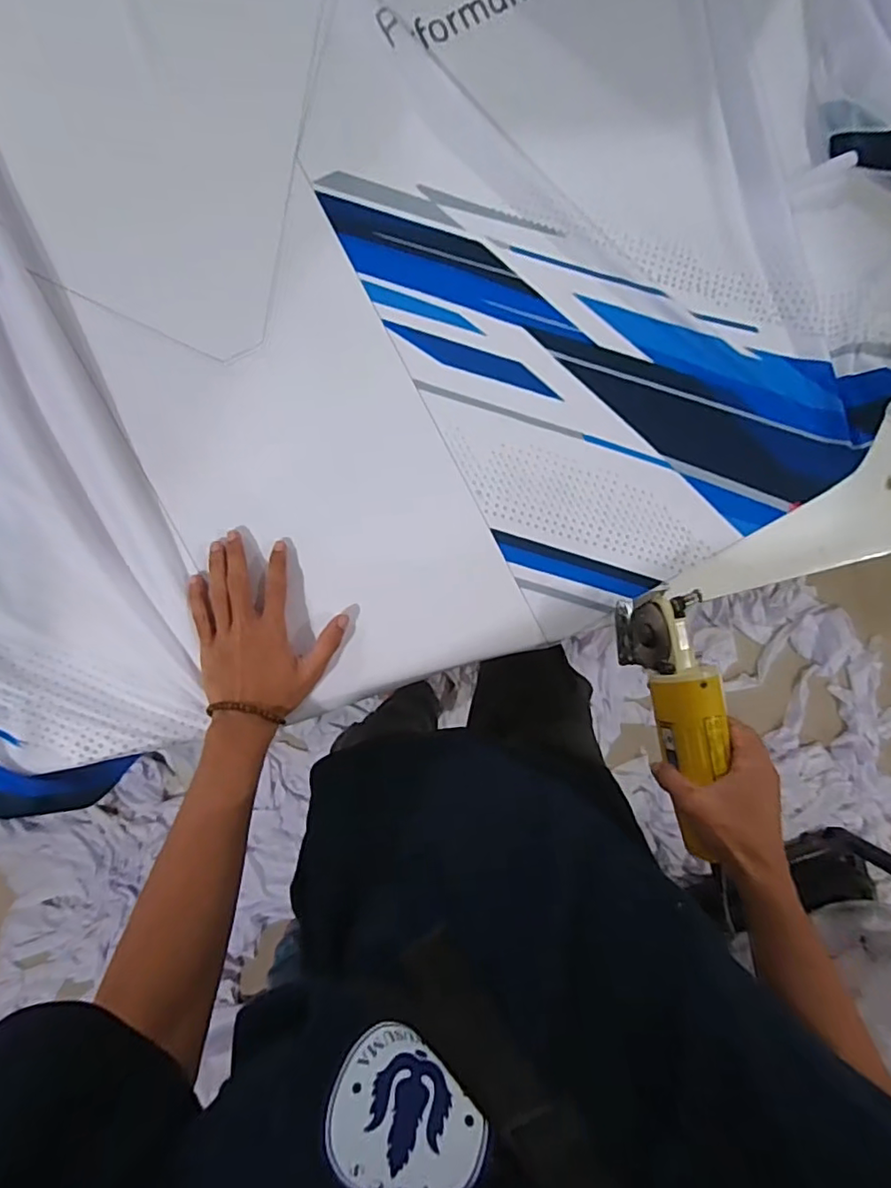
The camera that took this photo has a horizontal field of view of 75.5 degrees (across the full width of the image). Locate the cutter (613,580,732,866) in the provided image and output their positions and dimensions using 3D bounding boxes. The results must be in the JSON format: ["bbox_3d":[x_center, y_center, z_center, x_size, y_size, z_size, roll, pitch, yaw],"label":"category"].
[{"bbox_3d":[0.221,0.116,0.535,0.059,0.077,0.234,-10,76,-6],"label":"cutter"}]

